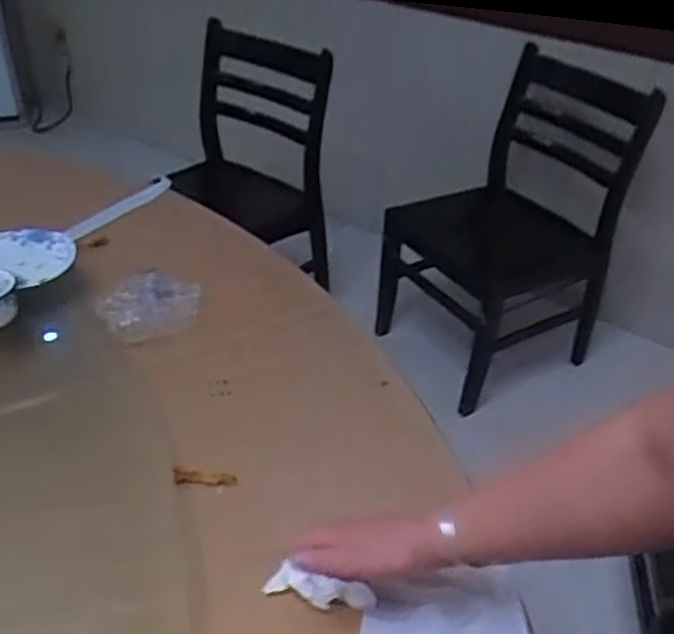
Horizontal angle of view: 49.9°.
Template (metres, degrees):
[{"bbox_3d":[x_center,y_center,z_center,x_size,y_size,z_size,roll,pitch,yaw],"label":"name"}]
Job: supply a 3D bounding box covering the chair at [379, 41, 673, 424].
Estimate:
[{"bbox_3d":[0.427,-0.262,1.864,0.431,0.810,0.464,-22,45,-31],"label":"chair"}]

